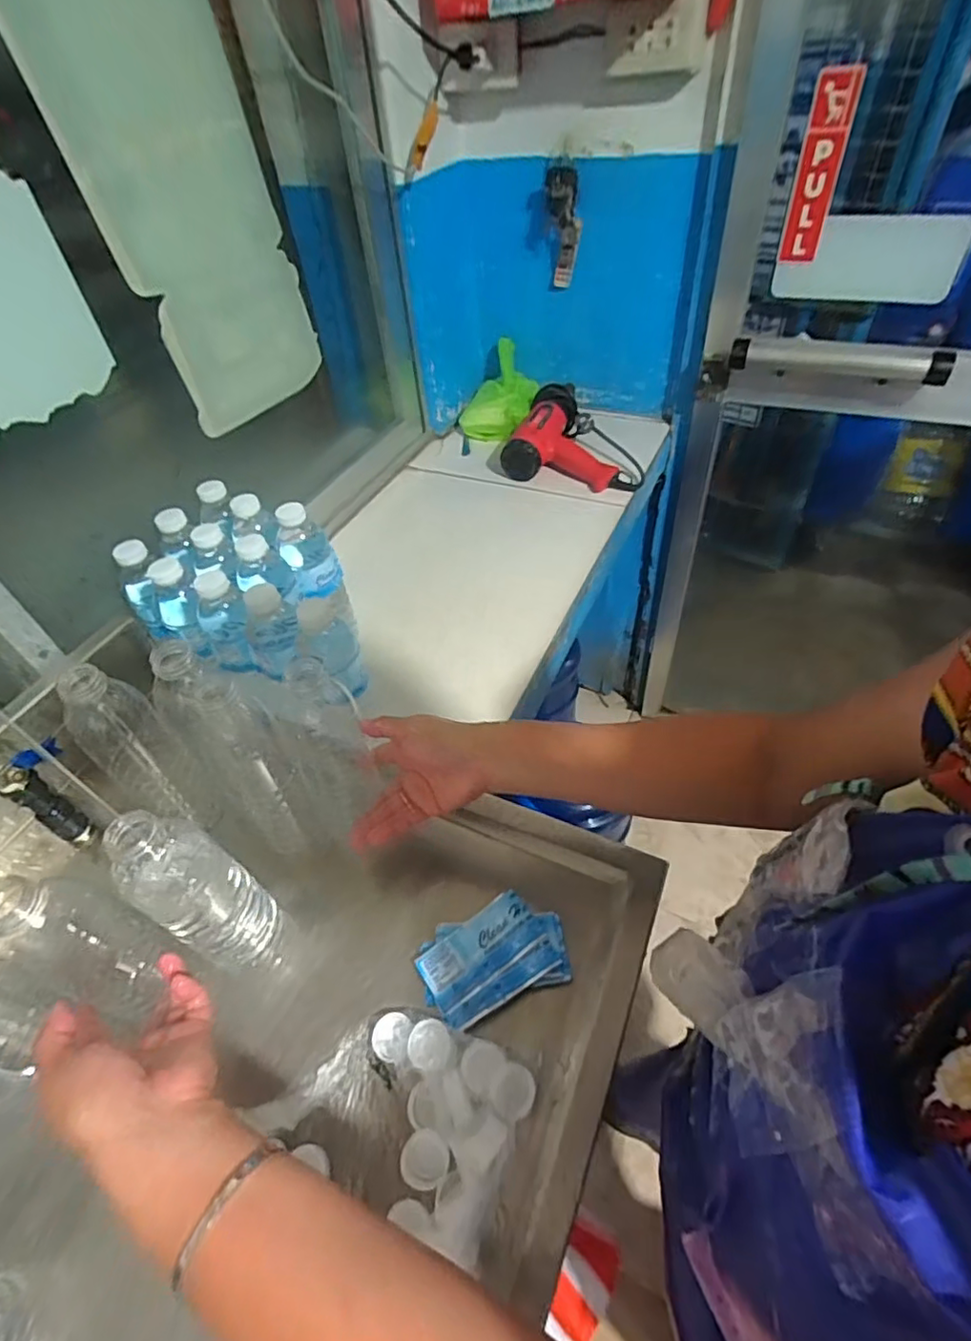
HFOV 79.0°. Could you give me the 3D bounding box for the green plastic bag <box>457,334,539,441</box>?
[{"bbox_3d":[0.024,-0.525,1.126,0.140,0.112,0.176,8,50,13],"label":"green plastic bag"}]

